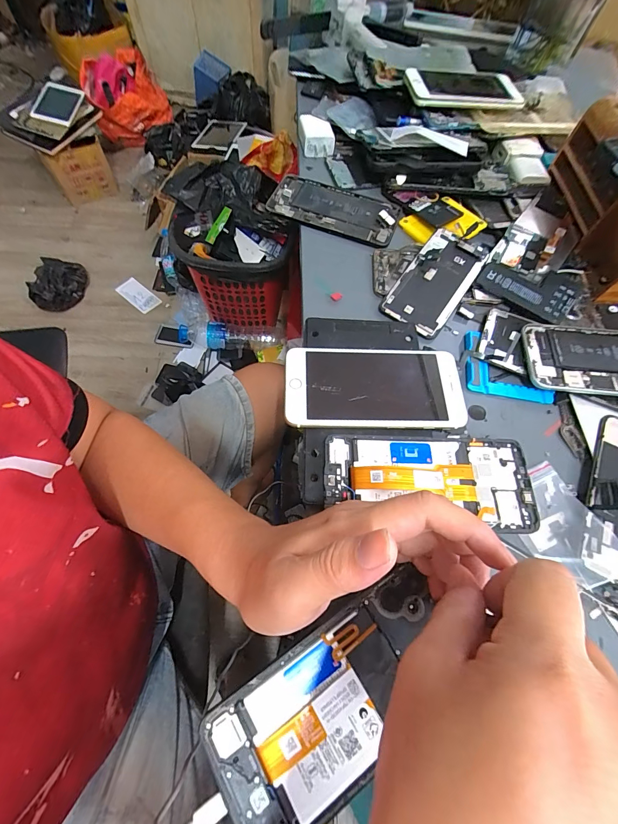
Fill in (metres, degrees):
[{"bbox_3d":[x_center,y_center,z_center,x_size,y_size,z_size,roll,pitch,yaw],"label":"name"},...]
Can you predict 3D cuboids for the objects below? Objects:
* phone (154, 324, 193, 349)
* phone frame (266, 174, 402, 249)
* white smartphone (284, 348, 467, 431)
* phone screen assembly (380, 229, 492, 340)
[{"bbox_3d":[-0.461,-0.261,1.179,0.132,0.014,0.077,12,65,1],"label":"phone"},{"bbox_3d":[0.031,-0.251,0.419,0.155,0.008,0.077,22,65,8],"label":"phone frame"},{"bbox_3d":[0.057,-0.021,0.300,0.153,0.009,0.077,1,64,-2],"label":"white smartphone"},{"bbox_3d":[0.138,-0.143,0.365,0.065,0.014,0.134,35,74,9],"label":"phone screen assembly"}]

